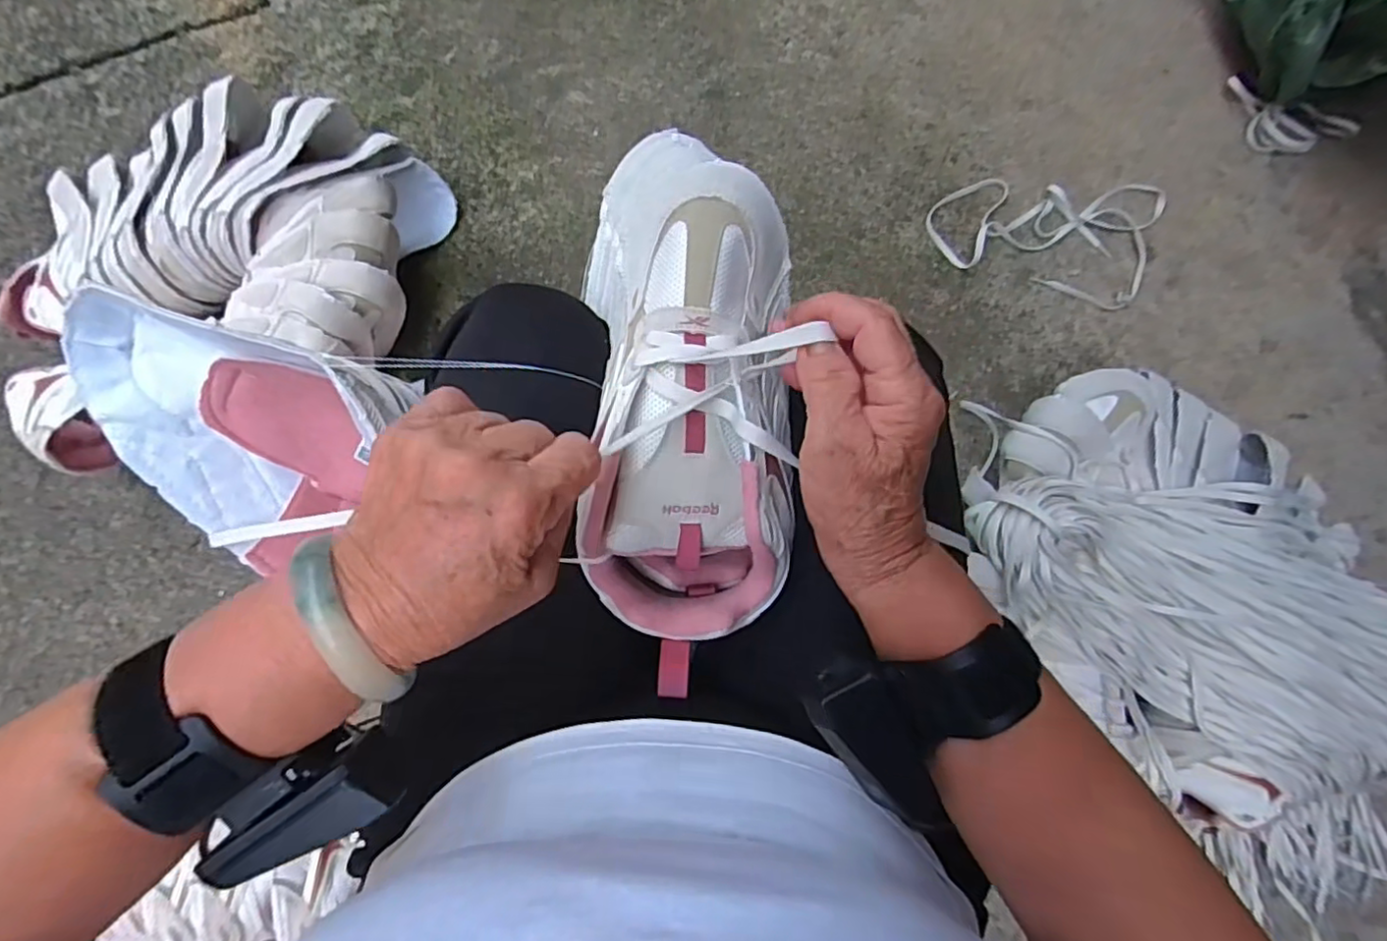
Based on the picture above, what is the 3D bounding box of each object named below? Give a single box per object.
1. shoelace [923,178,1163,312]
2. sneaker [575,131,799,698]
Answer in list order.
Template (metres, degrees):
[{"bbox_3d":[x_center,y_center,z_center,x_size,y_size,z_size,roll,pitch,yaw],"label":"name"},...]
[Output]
[{"bbox_3d":[0.438,-0.306,0.798,0.275,0.019,0.158,14,87,3],"label":"shoelace"},{"bbox_3d":[-0.002,-0.035,0.335,0.107,0.087,0.255,1,94,2],"label":"sneaker"}]

